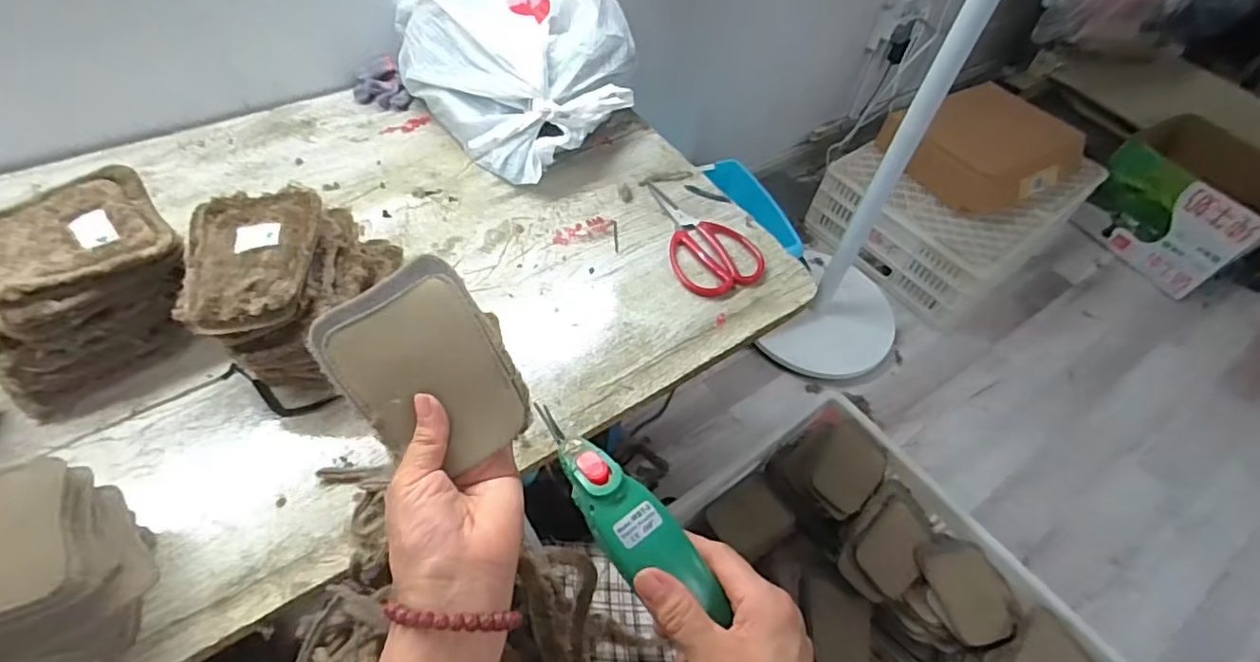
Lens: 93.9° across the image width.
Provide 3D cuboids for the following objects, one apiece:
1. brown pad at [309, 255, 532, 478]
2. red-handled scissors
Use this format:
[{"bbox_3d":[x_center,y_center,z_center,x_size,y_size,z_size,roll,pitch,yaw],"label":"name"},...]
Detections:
[{"bbox_3d":[-0.123,0.024,0.362,0.093,0.010,0.126,-38,89,-8],"label":"brown pad"},{"bbox_3d":[0.073,-0.112,0.664,0.092,0.011,0.179,-19,56,-18],"label":"red-handled scissors"}]

